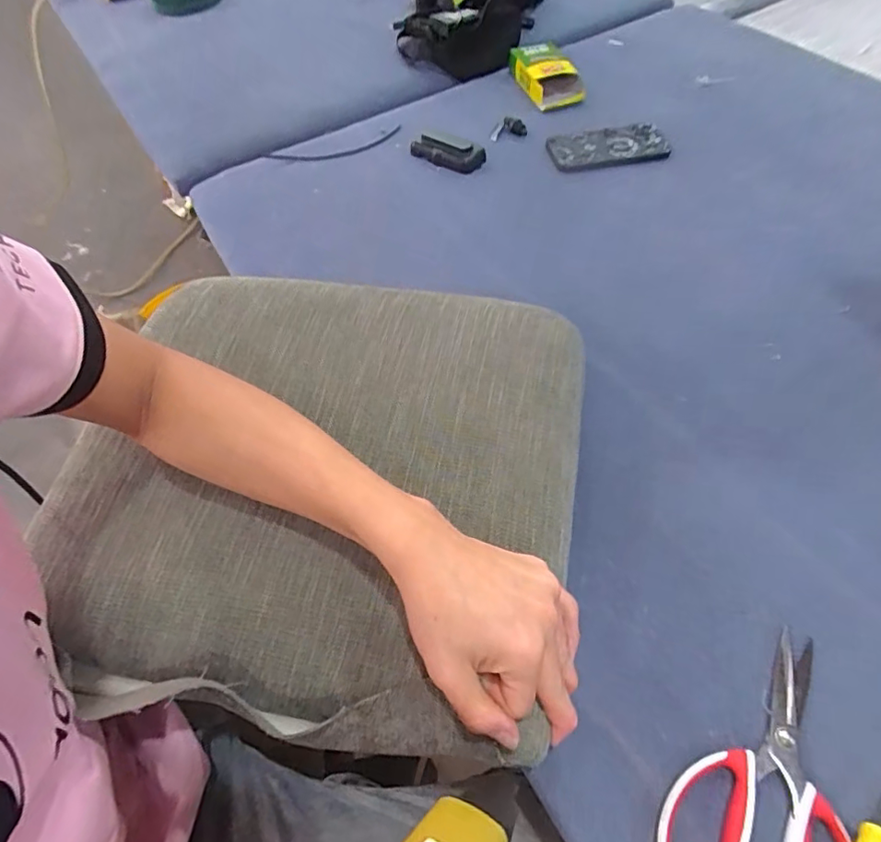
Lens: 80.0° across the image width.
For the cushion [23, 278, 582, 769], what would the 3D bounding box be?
[{"bbox_3d":[-0.104,0.033,0.439,0.412,0.071,0.383,9,58,5],"label":"cushion"}]

